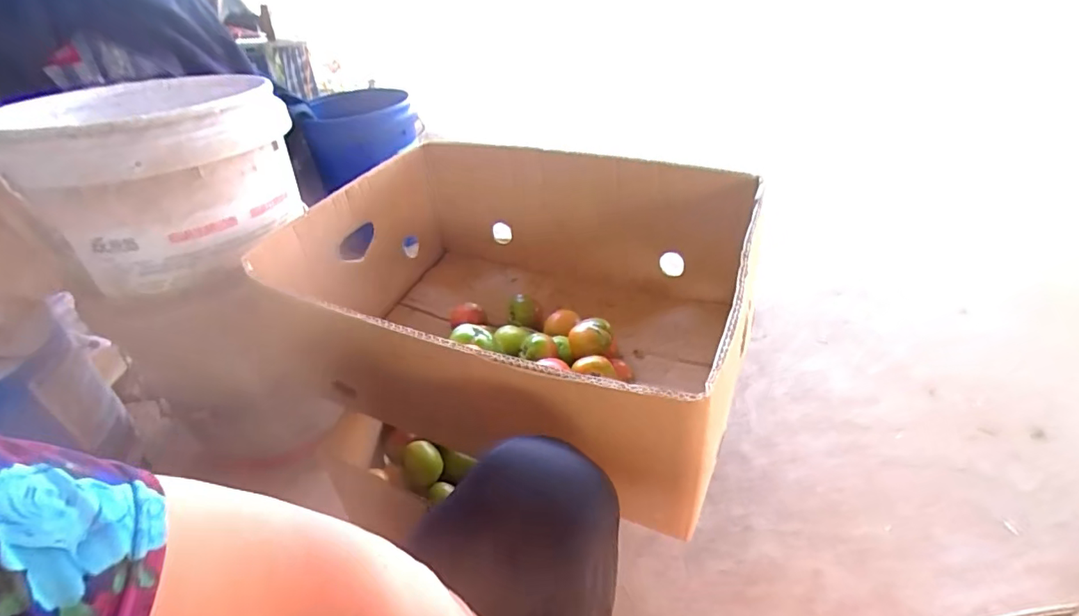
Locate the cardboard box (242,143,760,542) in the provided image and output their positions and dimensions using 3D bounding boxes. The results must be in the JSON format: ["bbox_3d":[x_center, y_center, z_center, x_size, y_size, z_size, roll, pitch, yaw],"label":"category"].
[{"bbox_3d":[-0.031,-0.018,0.620,0.510,0.218,0.390,13,40,22],"label":"cardboard box"}]

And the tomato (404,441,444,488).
[{"bbox_3d":[-0.158,0.211,0.697,0.049,0.047,0.046,-3,36,2],"label":"tomato"}]

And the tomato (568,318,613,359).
[{"bbox_3d":[0.060,0.034,0.597,0.050,0.034,0.038,-2,36,4],"label":"tomato"}]

